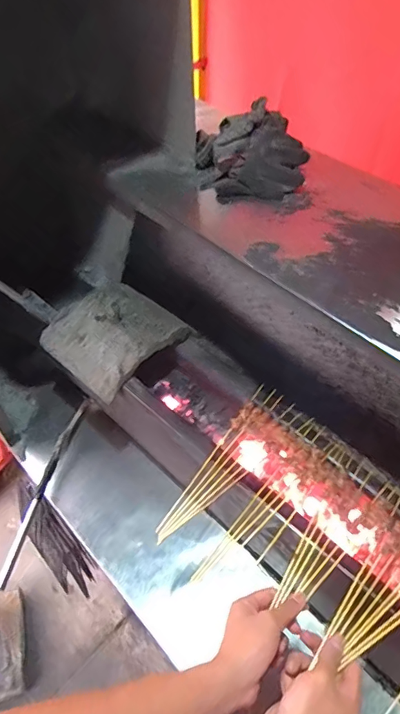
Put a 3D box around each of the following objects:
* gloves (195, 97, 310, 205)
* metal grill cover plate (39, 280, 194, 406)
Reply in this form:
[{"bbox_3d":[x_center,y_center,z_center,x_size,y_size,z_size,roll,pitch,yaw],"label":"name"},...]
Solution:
[{"bbox_3d":[0.087,-0.359,0.824,0.193,0.096,0.149,2,51,4],"label":"gloves"},{"bbox_3d":[-0.158,-0.048,0.882,0.216,0.053,0.216,35,60,26],"label":"metal grill cover plate"}]

